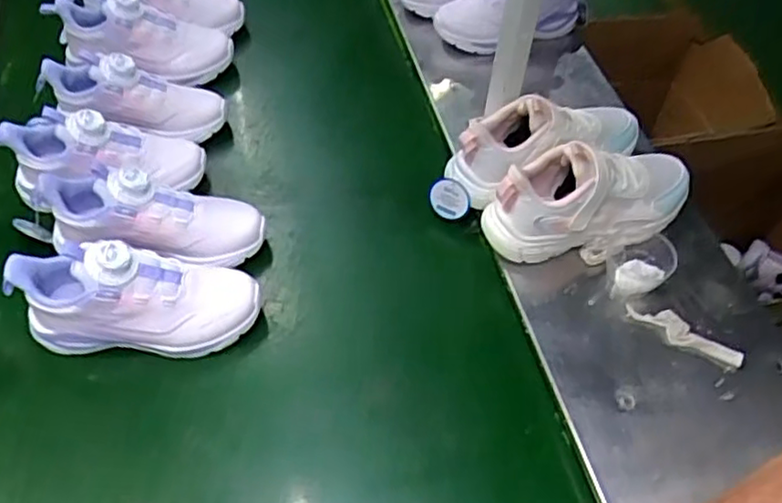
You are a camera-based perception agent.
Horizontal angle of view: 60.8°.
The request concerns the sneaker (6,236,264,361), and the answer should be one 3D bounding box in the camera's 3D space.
[{"bbox_3d":[-0.237,0.041,0.629,0.214,0.111,0.084,2,53,-2],"label":"sneaker"}]

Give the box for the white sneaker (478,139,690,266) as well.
[{"bbox_3d":[0.209,-0.057,0.674,0.212,0.095,0.094,-20,57,-18],"label":"white sneaker"}]

